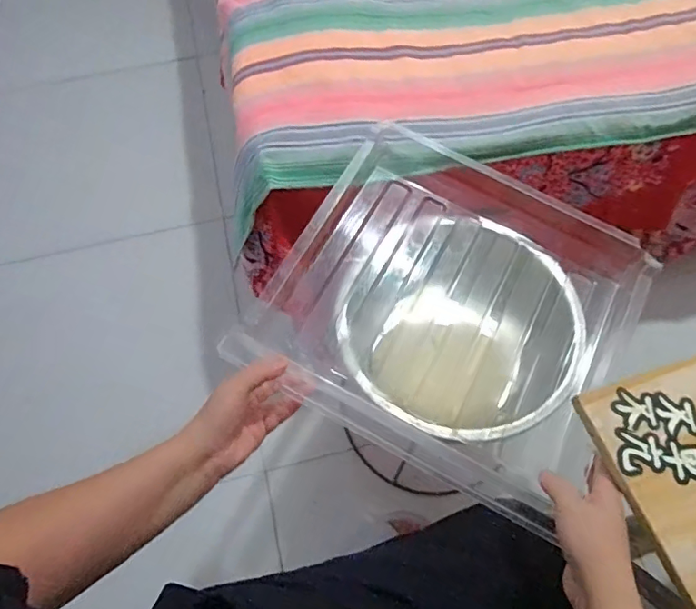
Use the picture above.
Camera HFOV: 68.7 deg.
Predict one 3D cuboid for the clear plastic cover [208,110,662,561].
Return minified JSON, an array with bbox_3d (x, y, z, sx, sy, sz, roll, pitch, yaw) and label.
[{"bbox_3d":[0.131,-0.008,0.589,0.364,0.094,0.366,23,65,14],"label":"clear plastic cover"}]

